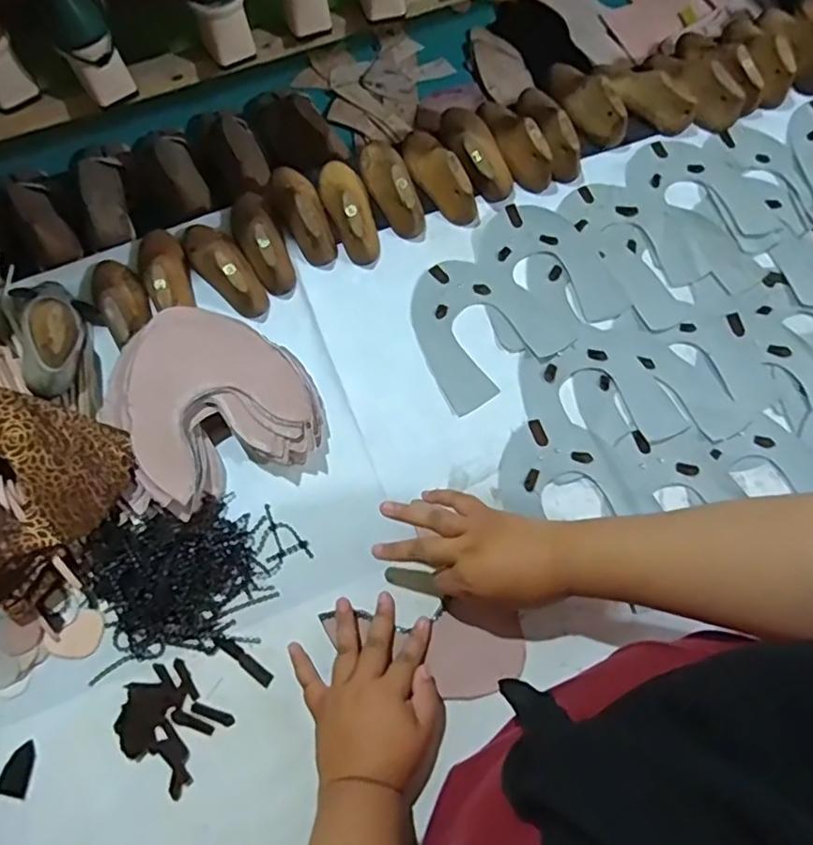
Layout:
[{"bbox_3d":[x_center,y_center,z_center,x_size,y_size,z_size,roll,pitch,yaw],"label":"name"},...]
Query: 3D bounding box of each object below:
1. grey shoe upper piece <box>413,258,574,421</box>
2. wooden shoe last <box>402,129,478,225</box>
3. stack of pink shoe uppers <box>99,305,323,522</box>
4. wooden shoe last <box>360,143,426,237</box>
[{"bbox_3d":[0.076,-0.109,0.673,0.151,0.005,0.159,-34,73,-10],"label":"grey shoe upper piece"},{"bbox_3d":[0.032,-0.294,0.712,0.052,0.052,0.137,-27,72,-8],"label":"wooden shoe last"},{"bbox_3d":[-0.197,-0.022,0.617,0.188,0.062,0.188,-27,72,-8],"label":"stack of pink shoe uppers"},{"bbox_3d":[-0.015,-0.280,0.712,0.054,0.053,0.131,-25,72,-8],"label":"wooden shoe last"}]

